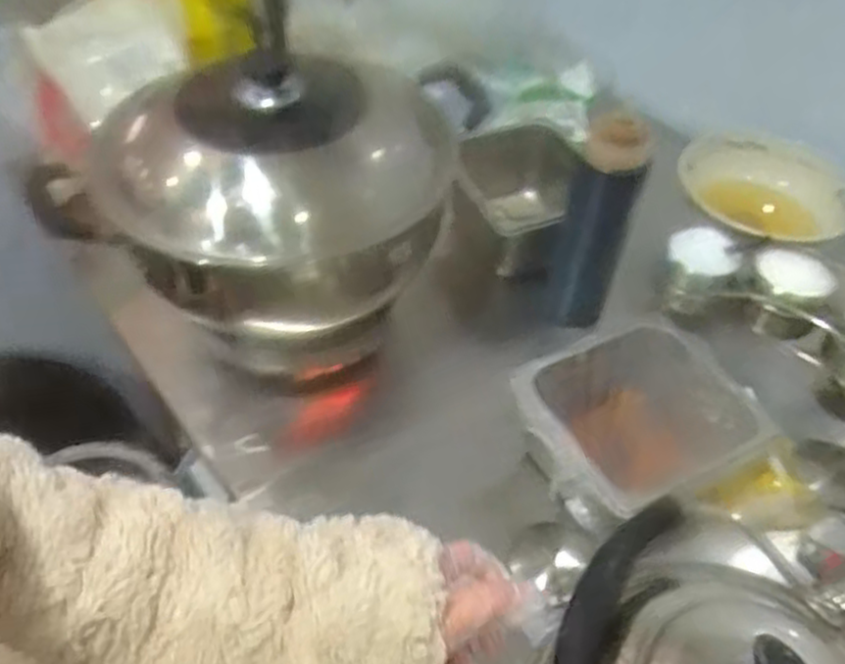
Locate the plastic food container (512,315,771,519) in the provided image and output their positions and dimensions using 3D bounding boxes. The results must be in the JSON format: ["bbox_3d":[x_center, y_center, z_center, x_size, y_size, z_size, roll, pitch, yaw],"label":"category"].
[{"bbox_3d":[0.180,0.069,0.637,0.184,0.061,0.156,-19,50,-19],"label":"plastic food container"}]

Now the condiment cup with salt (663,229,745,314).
[{"bbox_3d":[0.285,-0.063,0.796,0.076,0.072,0.064,20,49,15],"label":"condiment cup with salt"}]

